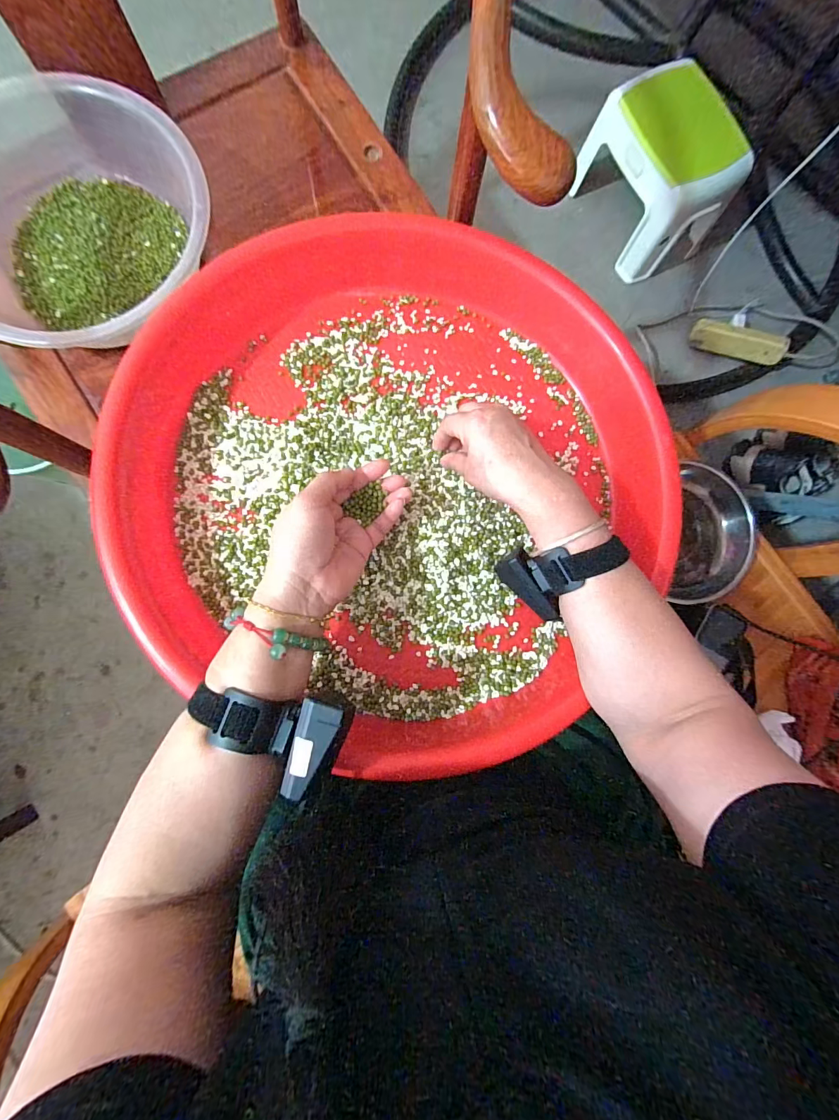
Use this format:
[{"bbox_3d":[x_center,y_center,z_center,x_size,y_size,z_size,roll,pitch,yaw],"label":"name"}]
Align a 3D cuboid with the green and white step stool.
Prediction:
[{"bbox_3d":[0.513,-0.837,0.912,0.204,0.213,0.293,-32,88,-7],"label":"green and white step stool"}]

